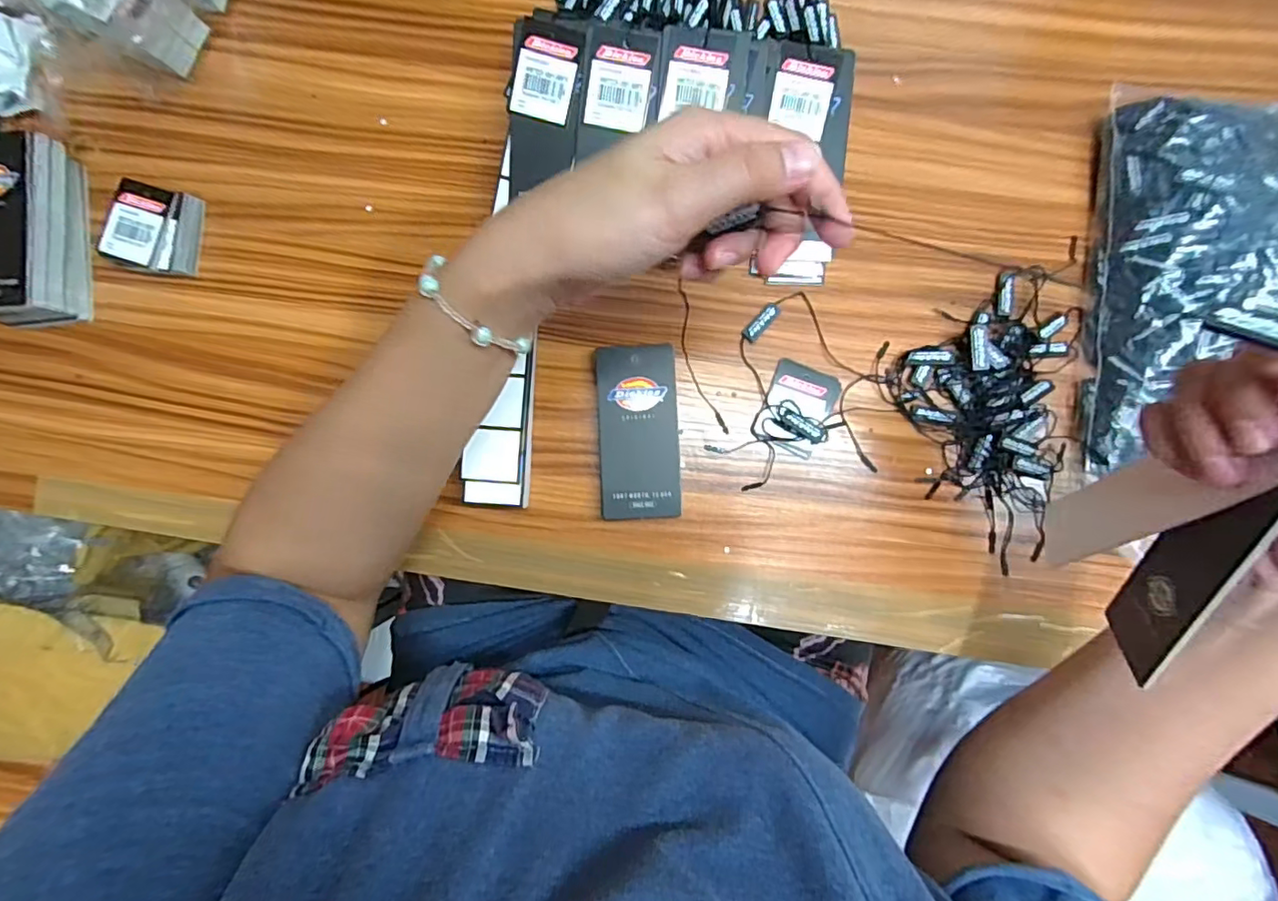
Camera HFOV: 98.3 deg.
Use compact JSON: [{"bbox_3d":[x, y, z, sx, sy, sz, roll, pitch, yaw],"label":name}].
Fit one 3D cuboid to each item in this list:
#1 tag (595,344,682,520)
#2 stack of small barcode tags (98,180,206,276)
[{"bbox_3d":[0.000,-0.012,0.346,0.049,0.004,0.106,-3,90,2],"label":"tag"},{"bbox_3d":[-0.313,-0.143,0.360,0.044,0.027,0.054,10,88,2],"label":"stack of small barcode tags"}]

